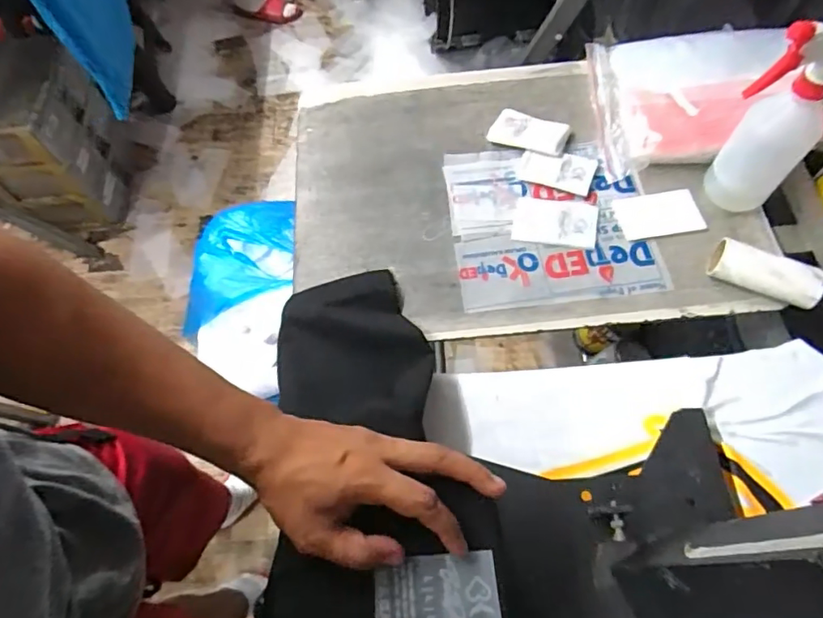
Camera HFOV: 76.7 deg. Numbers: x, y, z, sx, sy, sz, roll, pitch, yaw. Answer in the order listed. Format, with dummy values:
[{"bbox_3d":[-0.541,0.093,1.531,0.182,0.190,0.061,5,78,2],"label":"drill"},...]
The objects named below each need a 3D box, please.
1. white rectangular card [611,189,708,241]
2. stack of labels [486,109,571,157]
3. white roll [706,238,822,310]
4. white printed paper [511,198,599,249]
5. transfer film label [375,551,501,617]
[{"bbox_3d":[0.293,-0.113,0.618,0.096,0.004,0.060,-8,63,0],"label":"white rectangular card"},{"bbox_3d":[0.151,-0.227,0.672,0.092,0.015,0.054,21,66,14],"label":"stack of labels"},{"bbox_3d":[0.372,-0.036,0.553,0.103,0.034,0.041,24,67,15],"label":"white roll"},{"bbox_3d":[0.171,-0.103,0.620,0.096,0.004,0.061,8,64,8],"label":"white printed paper"},{"bbox_3d":[0.017,0.194,0.348,0.082,0.004,0.052,-5,63,1],"label":"transfer film label"}]

